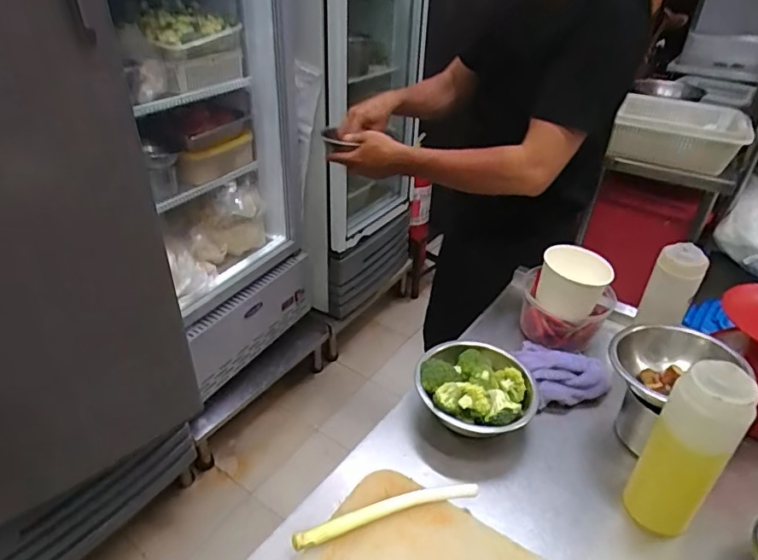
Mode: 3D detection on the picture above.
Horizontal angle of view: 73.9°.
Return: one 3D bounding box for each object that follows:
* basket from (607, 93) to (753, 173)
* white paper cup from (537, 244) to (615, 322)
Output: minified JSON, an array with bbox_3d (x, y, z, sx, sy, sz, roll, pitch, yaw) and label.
[{"bbox_3d":[0.958,-0.468,1.610,0.358,0.143,0.274,21,38,25],"label":"basket"},{"bbox_3d":[0.312,0.004,0.816,0.099,0.087,0.090,2,34,-1],"label":"white paper cup"}]

